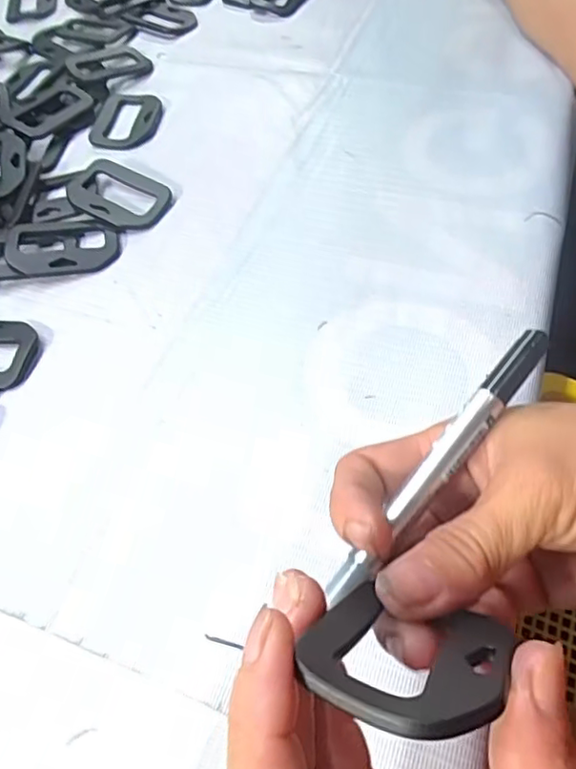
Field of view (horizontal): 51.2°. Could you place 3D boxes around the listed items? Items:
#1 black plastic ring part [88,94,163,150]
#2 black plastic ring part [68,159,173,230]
[{"bbox_3d":[-0.113,-0.182,0.418,0.047,0.008,0.059,3,56,7],"label":"black plastic ring part"},{"bbox_3d":[-0.105,-0.115,0.364,0.062,0.011,0.043,21,60,18],"label":"black plastic ring part"}]

